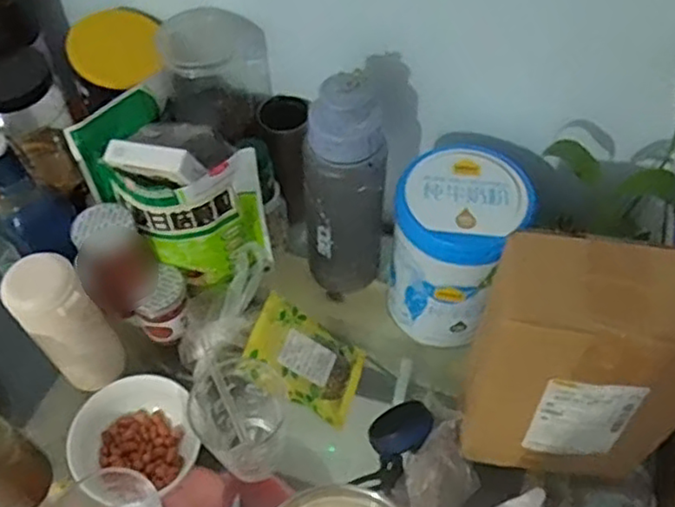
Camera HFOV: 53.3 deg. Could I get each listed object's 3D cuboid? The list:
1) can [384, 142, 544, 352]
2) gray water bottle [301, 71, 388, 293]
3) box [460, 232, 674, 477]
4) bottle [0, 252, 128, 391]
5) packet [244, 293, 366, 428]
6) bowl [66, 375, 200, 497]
[{"bbox_3d":[0.119,-0.006,0.701,0.114,0.178,0.119,1,54,-1],"label":"can"},{"bbox_3d":[0.006,-0.063,0.698,0.097,0.274,0.075,4,56,3],"label":"gray water bottle"},{"bbox_3d":[0.202,0.094,0.573,0.162,0.236,0.100,6,54,3],"label":"box"},{"bbox_3d":[-0.264,0.069,0.662,0.071,0.168,0.064,-33,62,-23],"label":"bottle"},{"bbox_3d":[-0.032,0.111,0.703,0.131,0.010,0.088,36,56,-21],"label":"packet"},{"bbox_3d":[-0.195,0.181,0.661,0.116,0.047,0.108,5,56,3],"label":"bowl"}]

